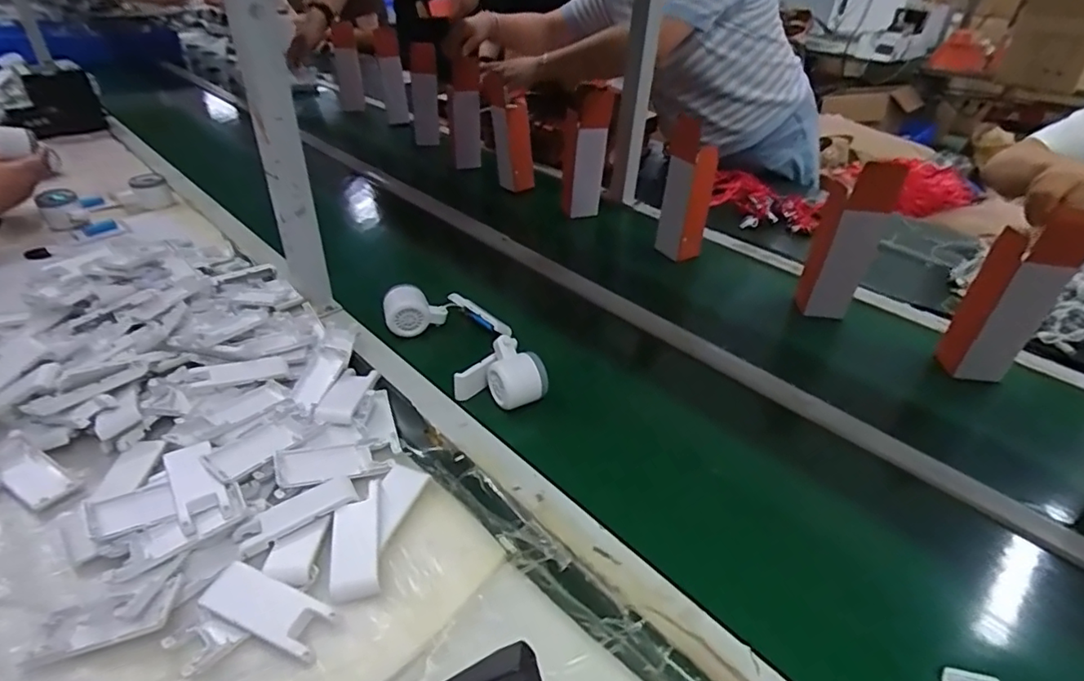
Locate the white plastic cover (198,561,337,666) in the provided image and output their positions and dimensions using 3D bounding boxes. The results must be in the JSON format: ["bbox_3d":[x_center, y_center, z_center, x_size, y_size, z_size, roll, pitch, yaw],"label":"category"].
[{"bbox_3d":[-0.209,0.202,0.421,0.099,0.007,0.037,15,37,16],"label":"white plastic cover"}]

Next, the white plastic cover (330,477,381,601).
[{"bbox_3d":[-0.158,0.170,0.476,0.038,0.022,0.097,-5,37,-11],"label":"white plastic cover"}]

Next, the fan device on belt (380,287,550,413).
[{"bbox_3d":[-0.090,-0.004,0.712,0.125,0.061,0.253,-26,45,-34],"label":"fan device on belt"}]

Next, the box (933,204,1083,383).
[{"bbox_3d":[0.594,-0.053,0.705,0.070,0.229,0.054,7,36,6],"label":"box"}]

